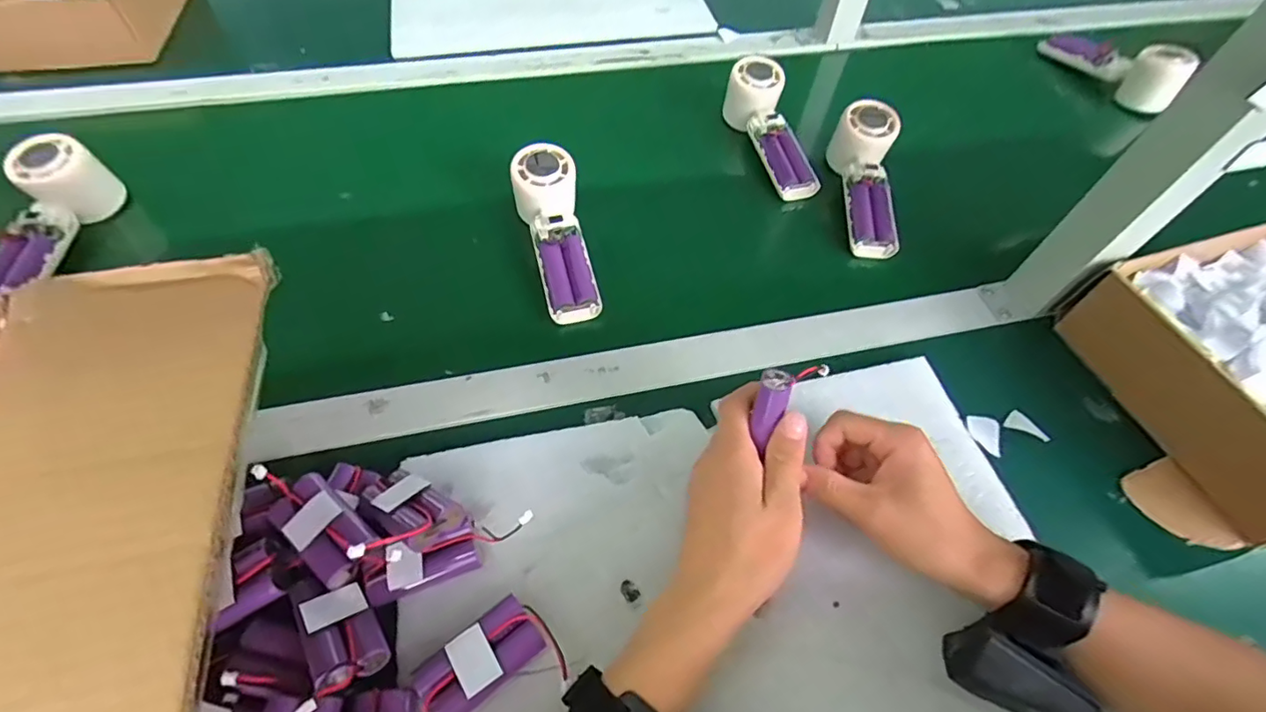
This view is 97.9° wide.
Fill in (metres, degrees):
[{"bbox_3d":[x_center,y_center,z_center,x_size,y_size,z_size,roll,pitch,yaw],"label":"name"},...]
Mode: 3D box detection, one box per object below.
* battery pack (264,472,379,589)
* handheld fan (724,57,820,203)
[{"bbox_3d":[-0.186,0.102,0.330,0.065,0.021,0.036,36,62,19],"label":"battery pack"},{"bbox_3d":[0.146,-0.233,0.579,0.049,0.049,0.167,-15,74,-13],"label":"handheld fan"}]

